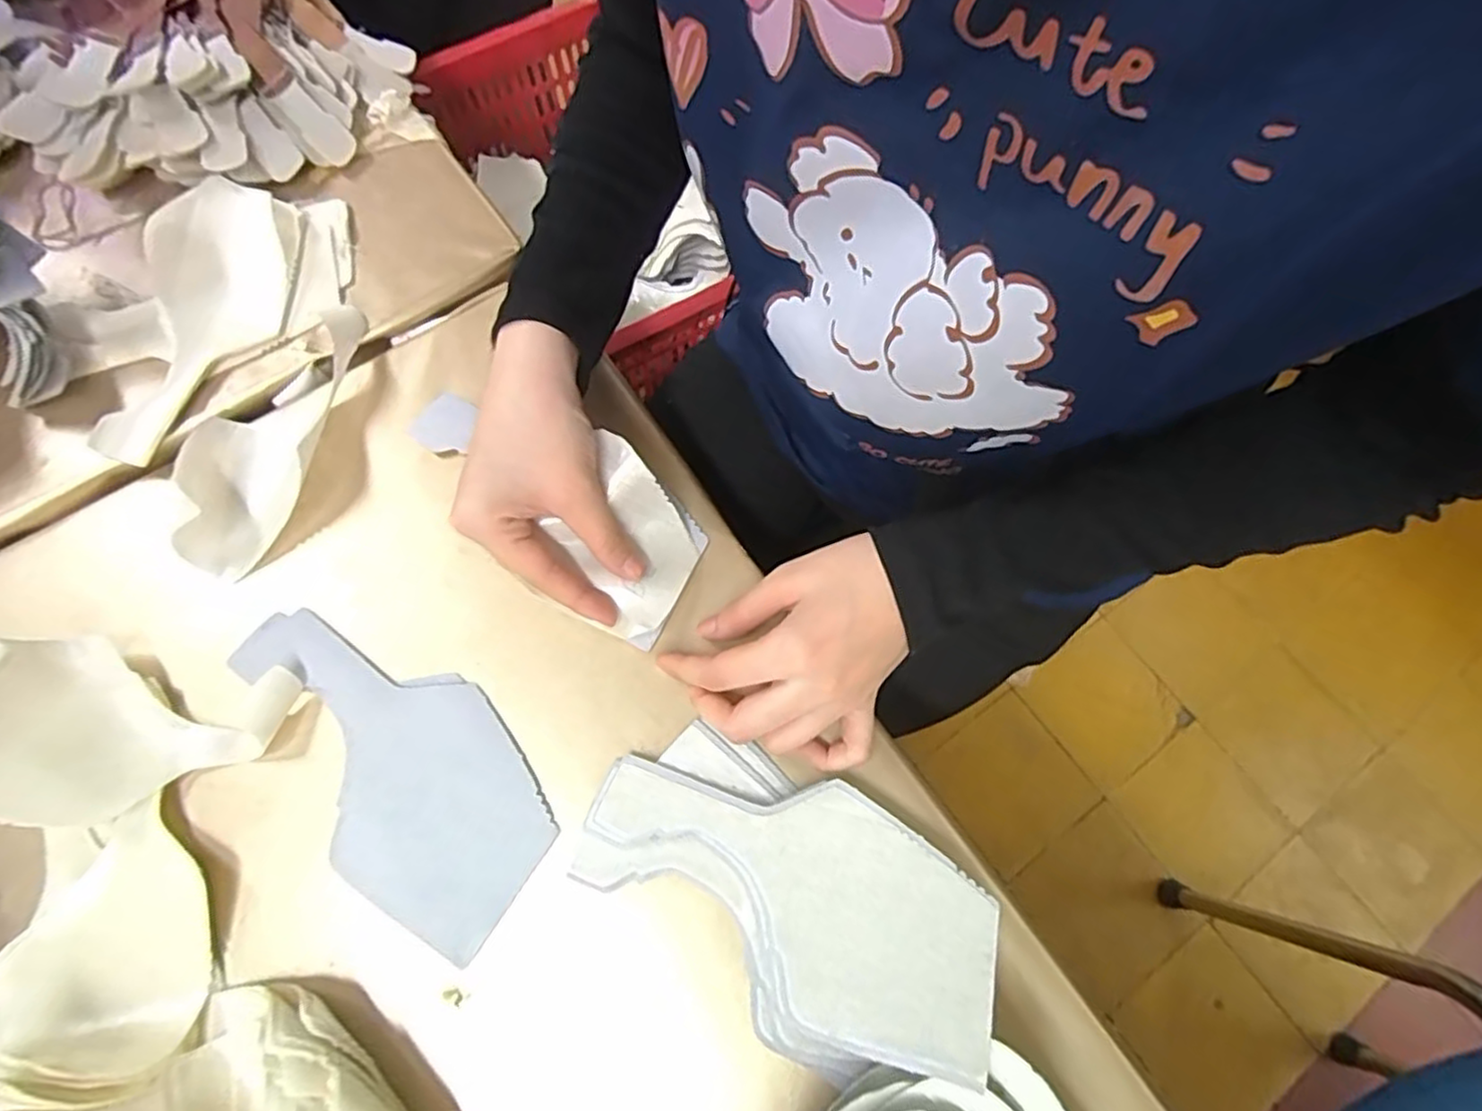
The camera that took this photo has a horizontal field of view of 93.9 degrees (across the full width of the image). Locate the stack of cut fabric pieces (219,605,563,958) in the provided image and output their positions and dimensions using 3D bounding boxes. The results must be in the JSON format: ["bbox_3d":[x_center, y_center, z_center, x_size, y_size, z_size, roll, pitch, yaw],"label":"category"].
[{"bbox_3d":[-0.170,0.094,0.333,0.183,0.004,0.089,40,73,12],"label":"stack of cut fabric pieces"}]

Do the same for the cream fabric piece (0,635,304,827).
[{"bbox_3d":[-0.282,0.079,0.306,0.124,0.049,0.081,10,70,1],"label":"cream fabric piece"}]

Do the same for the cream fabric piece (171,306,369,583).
[{"bbox_3d":[-0.263,-0.070,0.383,0.068,0.022,0.162,5,70,-1],"label":"cream fabric piece"}]

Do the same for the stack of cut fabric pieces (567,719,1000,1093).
[{"bbox_3d":[0.019,0.145,0.304,0.178,0.039,0.099,34,72,10],"label":"stack of cut fabric pieces"}]

